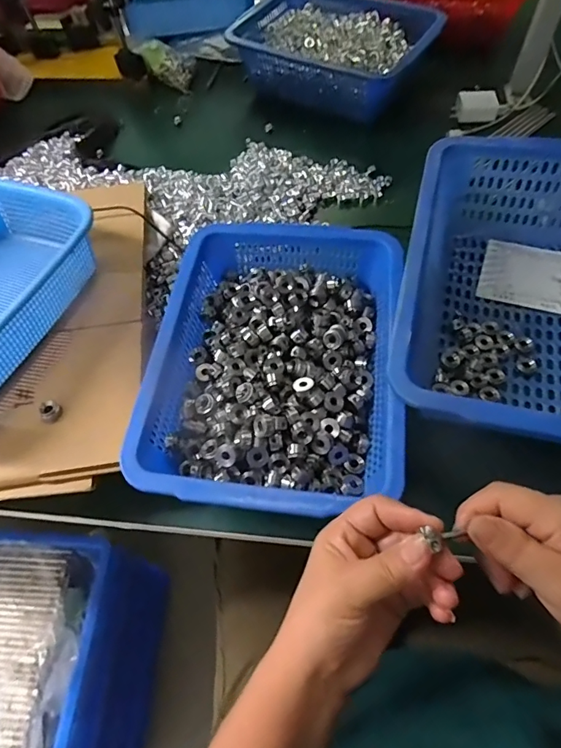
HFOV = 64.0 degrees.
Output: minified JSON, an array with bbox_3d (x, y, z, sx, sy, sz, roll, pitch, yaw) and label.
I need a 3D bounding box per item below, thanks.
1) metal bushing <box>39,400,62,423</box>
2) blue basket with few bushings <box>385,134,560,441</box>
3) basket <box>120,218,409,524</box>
[{"bbox_3d":[-0.218,0.035,0.423,0.015,0.015,0.018,33,67,20],"label":"metal bushing"},{"bbox_3d":[0.266,-0.079,0.474,0.269,0.124,0.357,13,61,11],"label":"blue basket with few bushings"},{"bbox_3d":[0.000,-0.012,0.456,0.225,0.085,0.315,4,60,6],"label":"basket"}]

